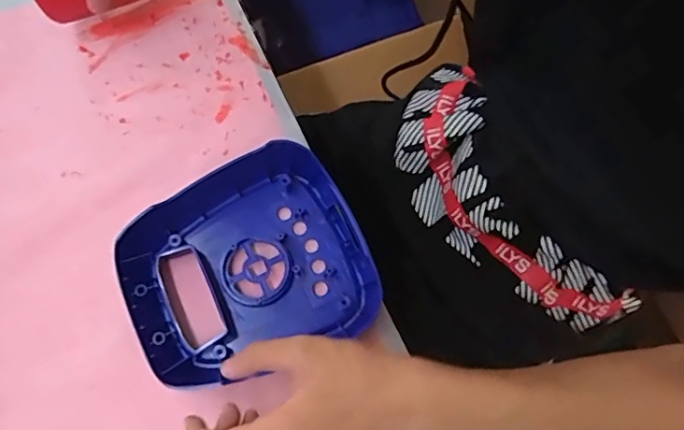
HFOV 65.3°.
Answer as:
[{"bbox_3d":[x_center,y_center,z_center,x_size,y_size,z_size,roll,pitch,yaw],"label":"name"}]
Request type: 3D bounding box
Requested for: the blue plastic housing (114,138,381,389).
[{"bbox_3d":[-0.075,0.037,0.416,0.178,0.038,0.154,-24,74,-8],"label":"blue plastic housing"}]

